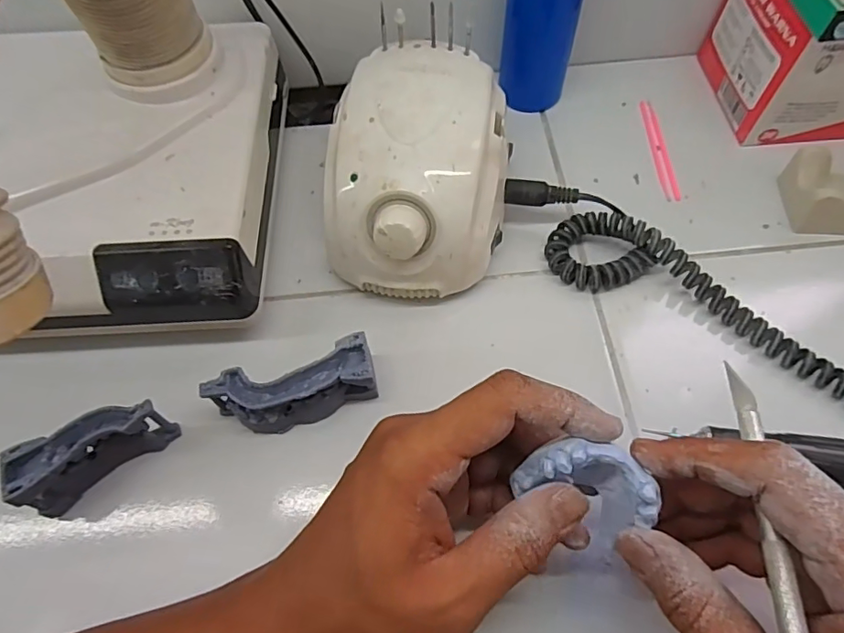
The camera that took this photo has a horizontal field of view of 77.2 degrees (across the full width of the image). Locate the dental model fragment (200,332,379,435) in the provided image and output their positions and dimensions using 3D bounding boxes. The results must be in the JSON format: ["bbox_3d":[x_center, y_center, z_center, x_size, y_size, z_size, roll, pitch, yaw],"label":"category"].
[{"bbox_3d":[-0.068,0.041,0.289,0.086,0.034,0.029,-16,63,-7],"label":"dental model fragment"}]

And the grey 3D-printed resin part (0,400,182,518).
[{"bbox_3d":[-0.167,0.069,0.271,0.068,0.039,0.026,-30,65,-13],"label":"grey 3D-printed resin part"}]

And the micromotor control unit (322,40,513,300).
[{"bbox_3d":[0.000,-0.085,0.323,0.100,0.084,0.133,6,62,5],"label":"micromotor control unit"}]

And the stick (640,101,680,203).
[{"bbox_3d":[0.170,-0.122,0.378,0.010,0.004,0.091,-1,62,1],"label":"stick"}]

